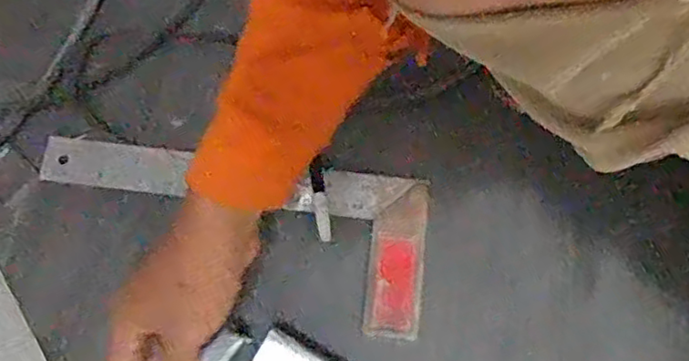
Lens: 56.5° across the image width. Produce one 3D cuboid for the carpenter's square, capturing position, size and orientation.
[{"bbox_3d":[-0.092,0.039,0.494,0.305,0.009,0.120,7,74,3],"label":"carpenter's square"}]

